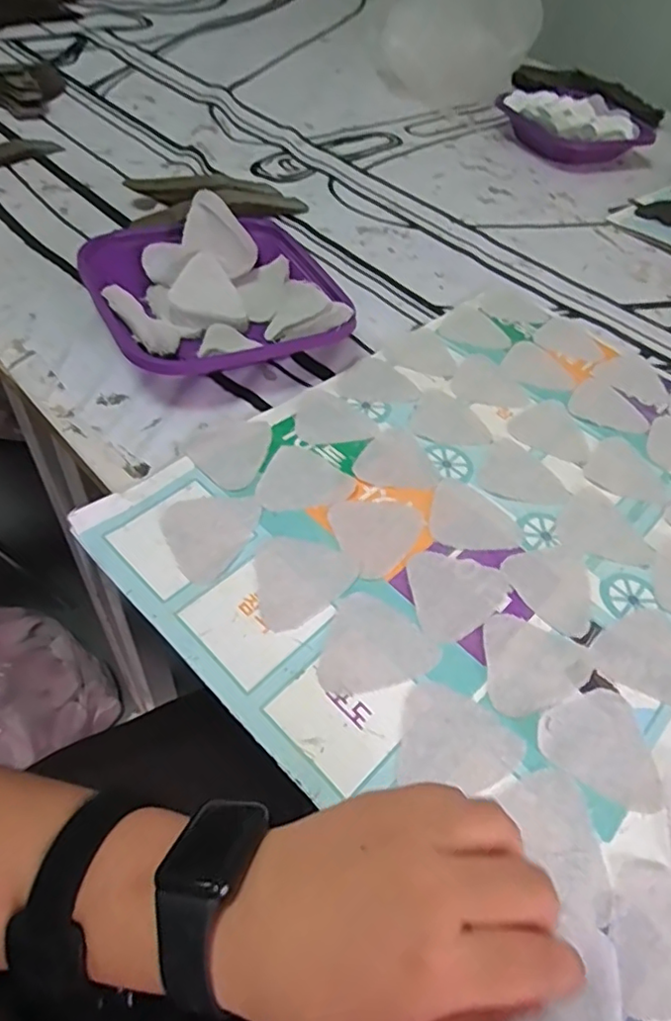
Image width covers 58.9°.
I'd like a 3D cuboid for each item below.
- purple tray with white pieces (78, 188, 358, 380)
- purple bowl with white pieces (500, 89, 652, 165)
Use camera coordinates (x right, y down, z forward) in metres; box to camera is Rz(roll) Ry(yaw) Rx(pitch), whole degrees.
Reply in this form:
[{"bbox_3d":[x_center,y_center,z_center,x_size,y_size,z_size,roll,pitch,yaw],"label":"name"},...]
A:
[{"bbox_3d":[-0.095,-0.174,0.481,0.181,0.065,0.181,-20,56,-20],"label":"purple tray with white pieces"},{"bbox_3d":[0.343,-0.544,0.836,0.178,0.050,0.140,-16,55,-17],"label":"purple bowl with white pieces"}]

